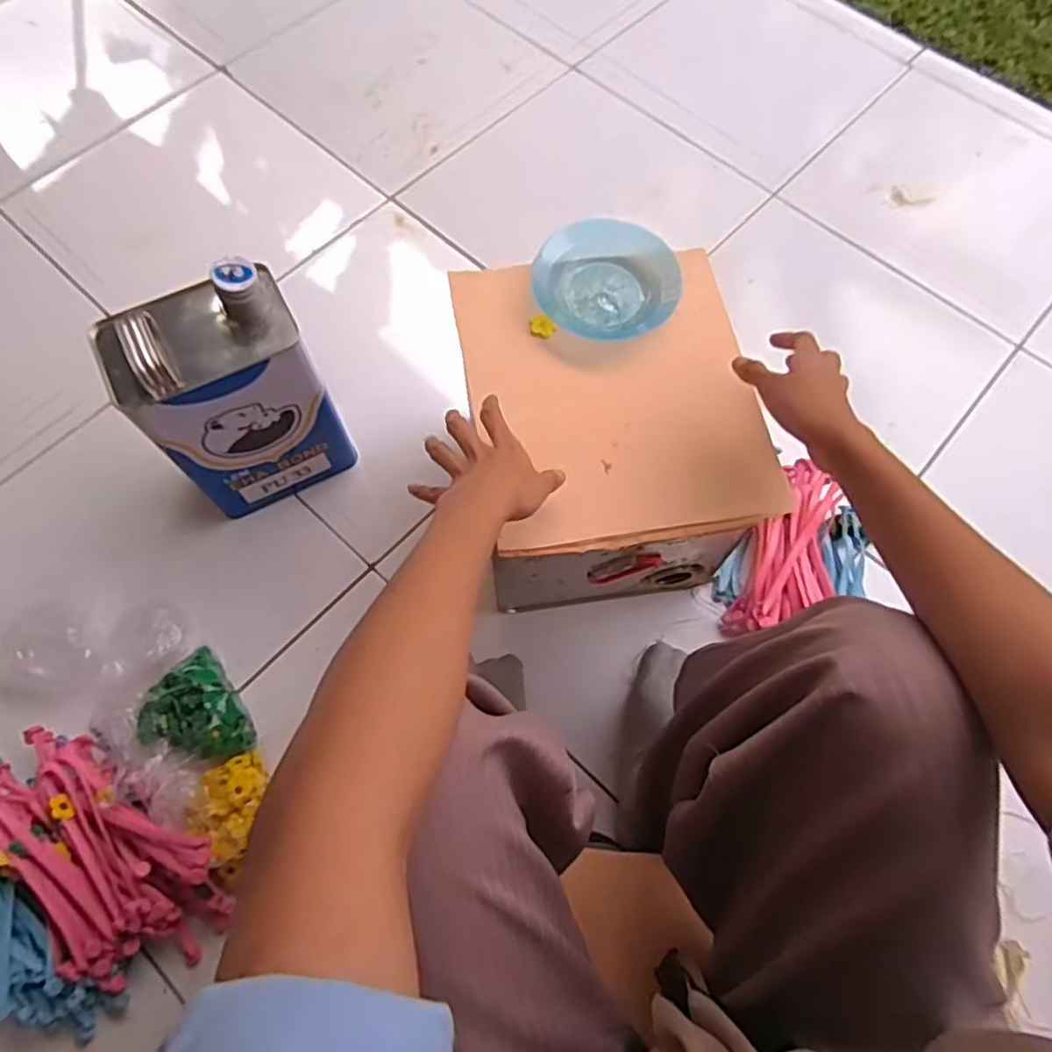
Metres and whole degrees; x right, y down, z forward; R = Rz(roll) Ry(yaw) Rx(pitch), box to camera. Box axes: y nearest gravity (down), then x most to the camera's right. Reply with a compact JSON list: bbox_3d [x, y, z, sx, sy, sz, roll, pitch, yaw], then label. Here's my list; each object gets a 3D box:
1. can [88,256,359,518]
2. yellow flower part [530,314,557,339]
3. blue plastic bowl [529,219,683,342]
[{"bbox_3d":[-0.294,-0.131,0.695,0.162,0.244,0.112,-21,71,-9],"label":"can"},{"bbox_3d":[0.016,-0.178,0.605,0.024,0.010,0.017,8,69,2],"label":"yellow flower part"},{"bbox_3d":[0.071,-0.215,0.602,0.128,0.034,0.115,-8,69,-5],"label":"blue plastic bowl"}]

